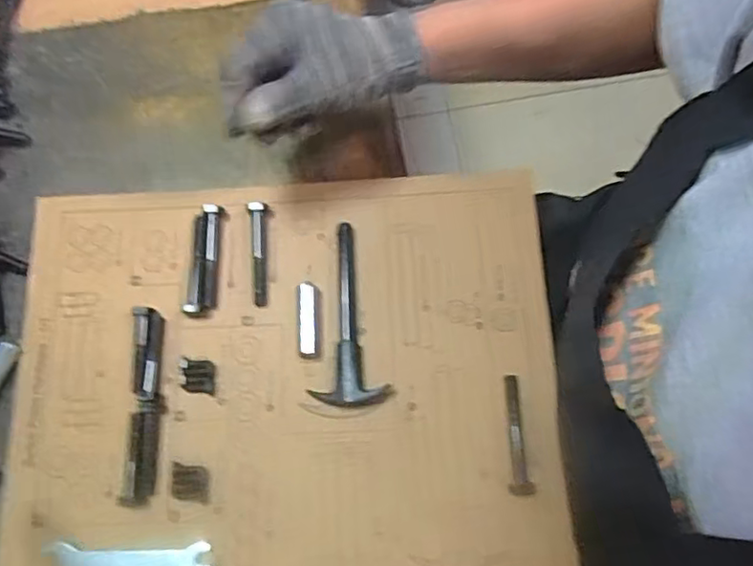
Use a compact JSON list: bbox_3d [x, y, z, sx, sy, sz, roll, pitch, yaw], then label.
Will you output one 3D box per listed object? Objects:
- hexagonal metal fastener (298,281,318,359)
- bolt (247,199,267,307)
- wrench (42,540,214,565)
[{"bbox_3d":[-0.049,0.026,0.430,0.014,0.010,0.051,0,76,1],"label":"hexagonal metal fastener"},{"bbox_3d":[-0.086,-0.022,0.440,0.011,0.016,0.074,-4,76,0],"label":"bolt"},{"bbox_3d":[-0.160,0.178,0.390,0.105,0.005,0.020,0,76,1],"label":"wrench"}]

